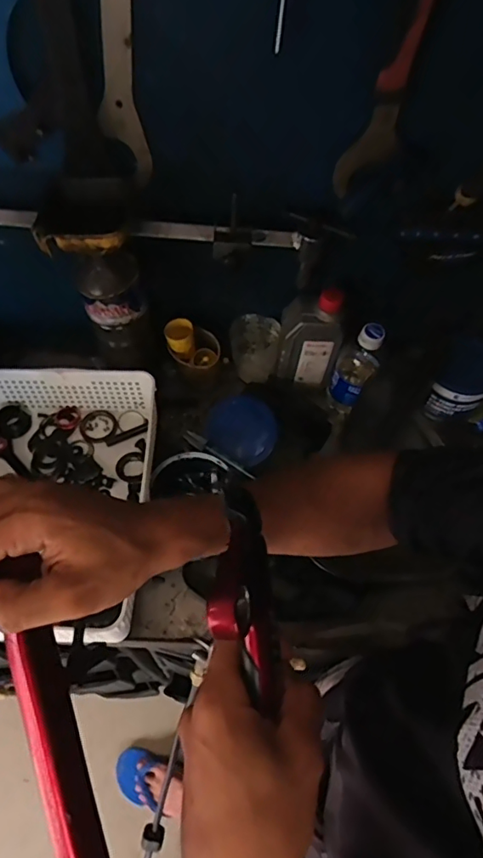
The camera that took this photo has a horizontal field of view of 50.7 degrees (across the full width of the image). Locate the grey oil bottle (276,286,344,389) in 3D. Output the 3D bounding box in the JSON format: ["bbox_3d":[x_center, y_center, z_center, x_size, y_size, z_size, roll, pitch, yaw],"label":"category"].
[{"bbox_3d":[0.094,-0.121,0.704,0.082,0.157,0.045,9,59,3],"label":"grey oil bottle"}]

